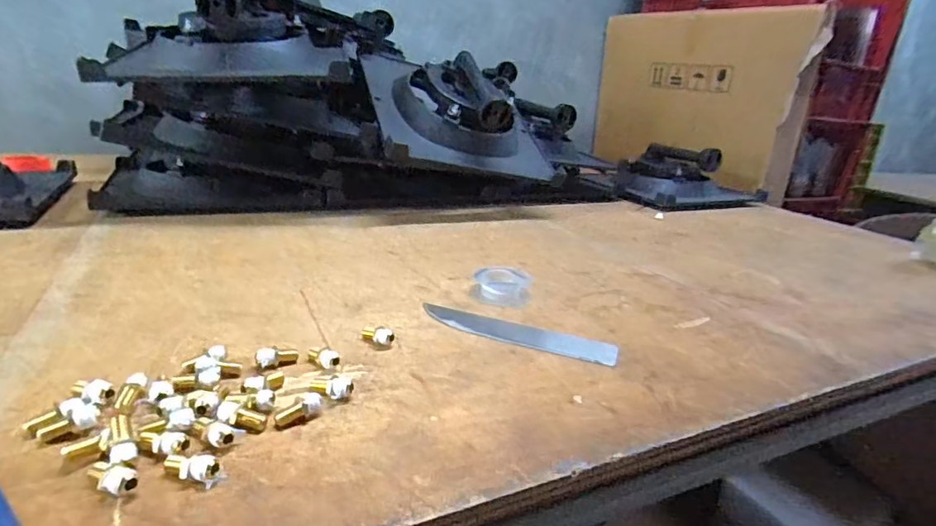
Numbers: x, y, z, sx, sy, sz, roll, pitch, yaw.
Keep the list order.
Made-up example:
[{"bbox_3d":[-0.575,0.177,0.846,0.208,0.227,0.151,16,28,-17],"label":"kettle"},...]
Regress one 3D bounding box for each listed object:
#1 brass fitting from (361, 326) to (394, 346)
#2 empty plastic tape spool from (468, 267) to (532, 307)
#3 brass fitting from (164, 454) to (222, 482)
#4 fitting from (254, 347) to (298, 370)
[{"bbox_3d":[-0.073,0.058,0.420,0.032,0.013,0.010,4,15,37],"label":"brass fitting"},{"bbox_3d":[0.034,0.023,0.540,0.060,0.022,0.053,8,20,8],"label":"empty plastic tape spool"},{"bbox_3d":[-0.141,0.104,0.268,0.028,0.014,0.012,7,19,6],"label":"brass fitting"},{"bbox_3d":[-0.137,0.067,0.378,0.030,0.012,0.009,6,14,-42],"label":"fitting"}]

